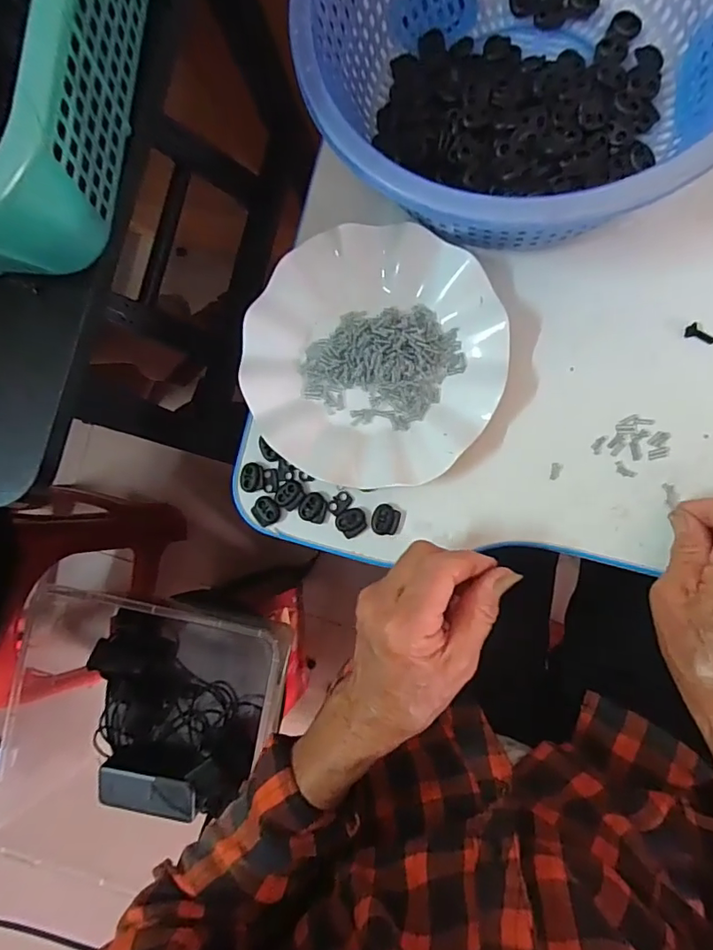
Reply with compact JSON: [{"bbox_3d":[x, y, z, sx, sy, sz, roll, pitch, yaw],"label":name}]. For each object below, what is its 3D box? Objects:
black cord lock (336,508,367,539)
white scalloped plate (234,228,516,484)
[{"bbox_3d":[-0.003,0.034,0.373,0.021,0.004,0.020,-34,83,5],"label":"black cord lock"},{"bbox_3d":[0.010,-0.083,0.367,0.176,0.022,0.174,0,87,8],"label":"white scalloped plate"}]

